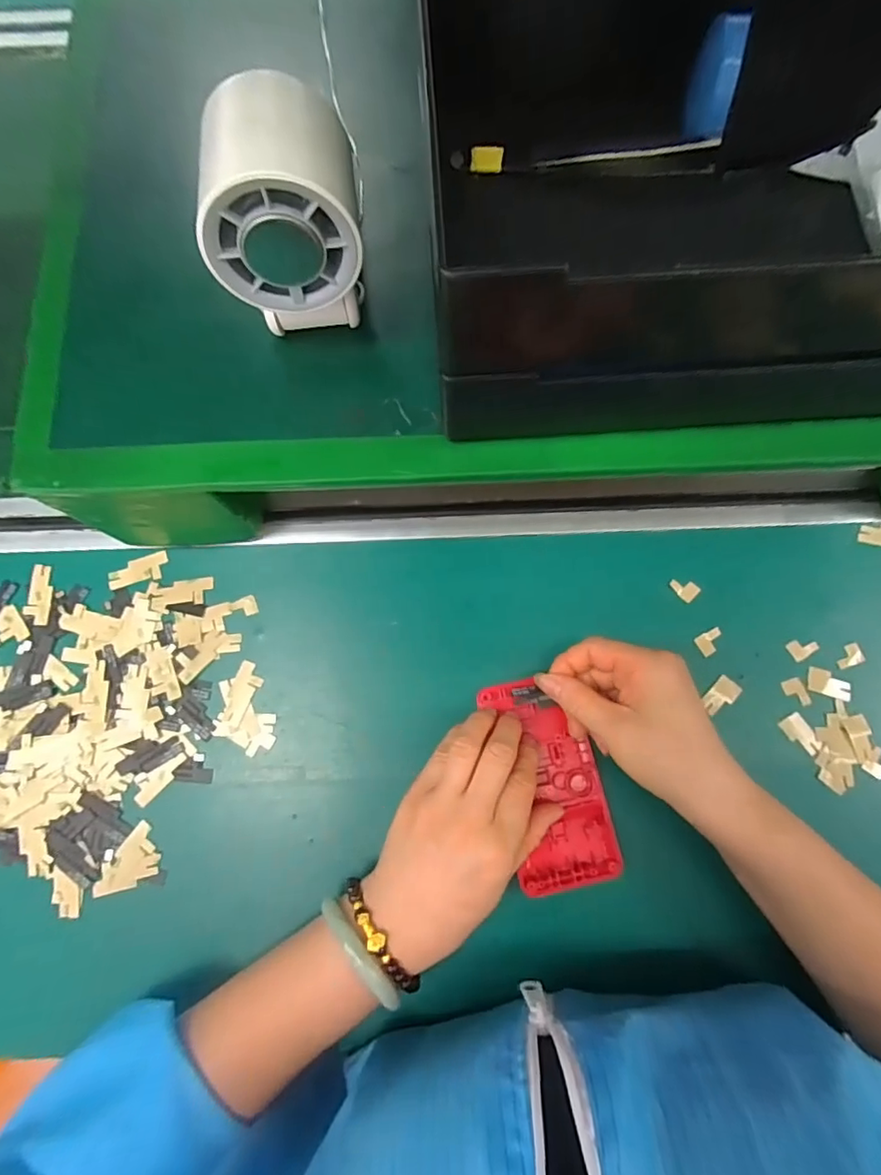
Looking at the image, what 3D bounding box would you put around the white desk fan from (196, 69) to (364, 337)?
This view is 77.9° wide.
[{"bbox_3d":[-0.065,-0.157,0.236,0.061,0.086,0.062,-8,78,-2],"label":"white desk fan"}]

